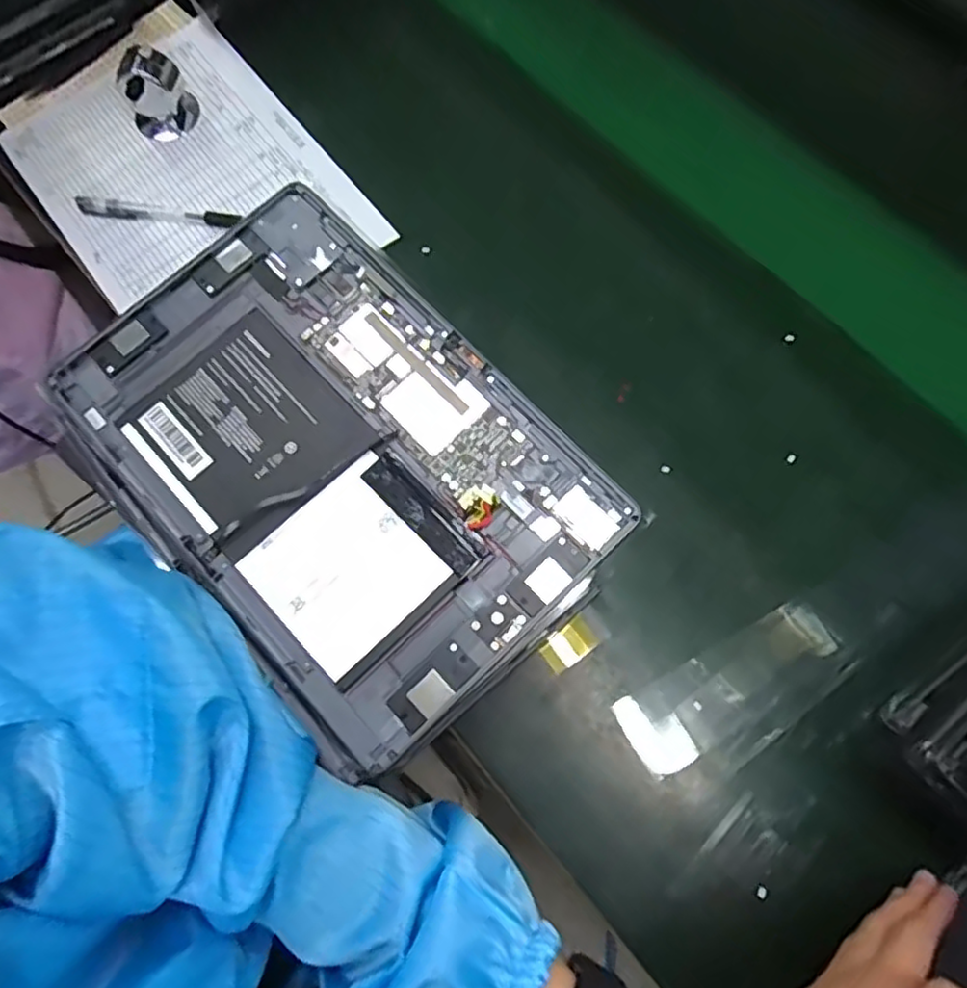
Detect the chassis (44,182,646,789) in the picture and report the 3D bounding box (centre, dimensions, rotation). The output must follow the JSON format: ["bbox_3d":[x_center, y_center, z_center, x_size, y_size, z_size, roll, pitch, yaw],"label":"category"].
[{"bbox_3d":[-0.075,-0.016,0.317,0.256,0.007,0.179,43,81,10],"label":"chassis"}]

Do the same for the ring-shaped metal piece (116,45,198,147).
[{"bbox_3d":[-0.265,-0.325,0.530,0.050,0.058,0.038,-30,73,-9],"label":"ring-shaped metal piece"}]

